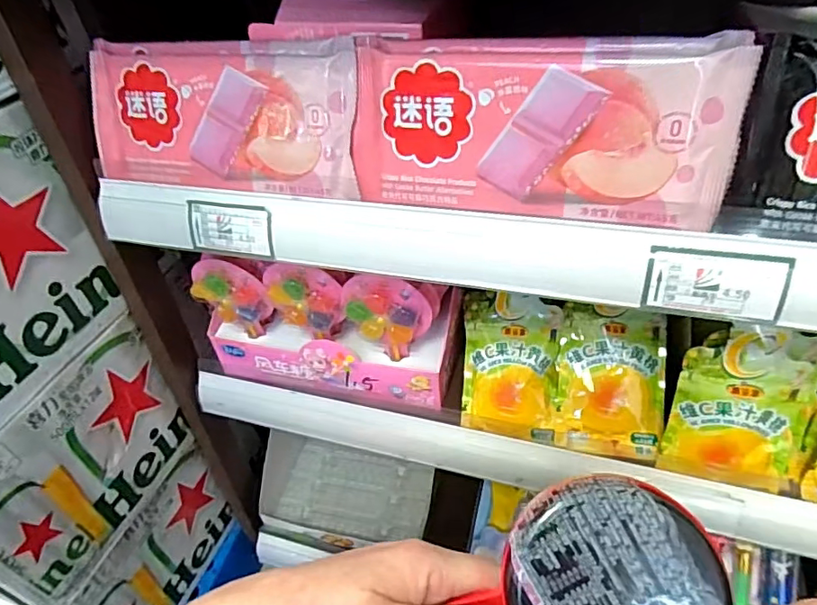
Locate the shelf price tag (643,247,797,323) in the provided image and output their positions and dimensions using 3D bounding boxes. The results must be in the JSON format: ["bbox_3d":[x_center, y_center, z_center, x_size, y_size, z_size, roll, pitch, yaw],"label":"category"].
[{"bbox_3d":[0.152,-0.009,0.268,0.062,0.034,0.004,7,23,17],"label":"shelf price tag"}]

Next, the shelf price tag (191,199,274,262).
[{"bbox_3d":[-0.116,-0.048,0.354,0.062,0.034,0.004,9,24,19],"label":"shelf price tag"}]

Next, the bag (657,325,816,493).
[{"bbox_3d":[0.227,0.070,0.363,0.087,0.116,0.028,6,24,18],"label":"bag"}]

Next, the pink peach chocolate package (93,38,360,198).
[{"bbox_3d":[-0.126,-0.118,0.343,0.197,0.086,0.011,8,20,19],"label":"pink peach chocolate package"}]

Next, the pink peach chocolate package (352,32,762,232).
[{"bbox_3d":[0.062,-0.090,0.279,0.190,0.085,0.016,9,26,18],"label":"pink peach chocolate package"}]

